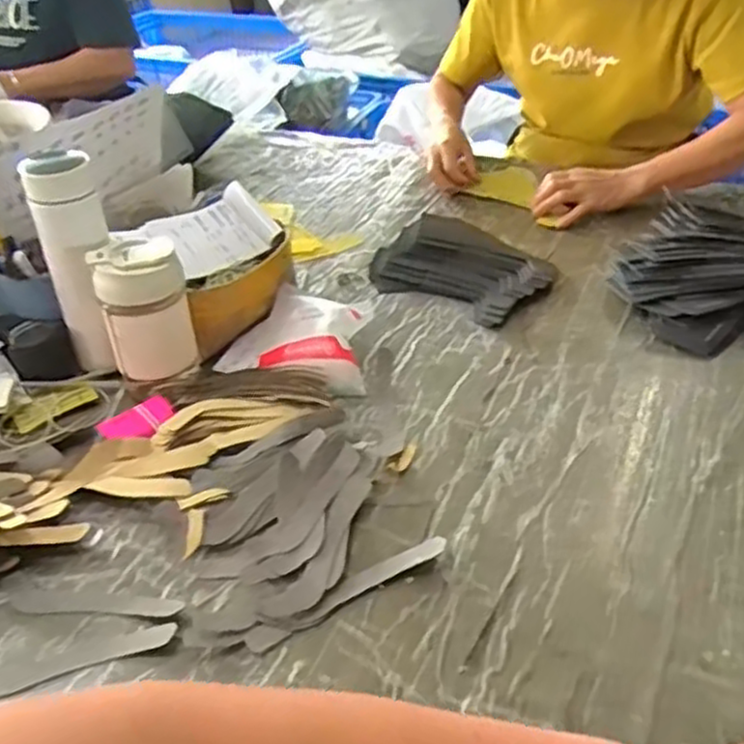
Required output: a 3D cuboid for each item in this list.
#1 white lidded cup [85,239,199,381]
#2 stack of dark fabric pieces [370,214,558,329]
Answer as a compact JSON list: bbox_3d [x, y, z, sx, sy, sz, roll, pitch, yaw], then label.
[{"bbox_3d":[-0.225,-0.064,0.764,0.081,0.138,0.069,-13,38,-13],"label":"white lidded cup"},{"bbox_3d":[0.107,-0.133,0.959,0.214,0.037,0.163,27,46,34],"label":"stack of dark fabric pieces"}]

